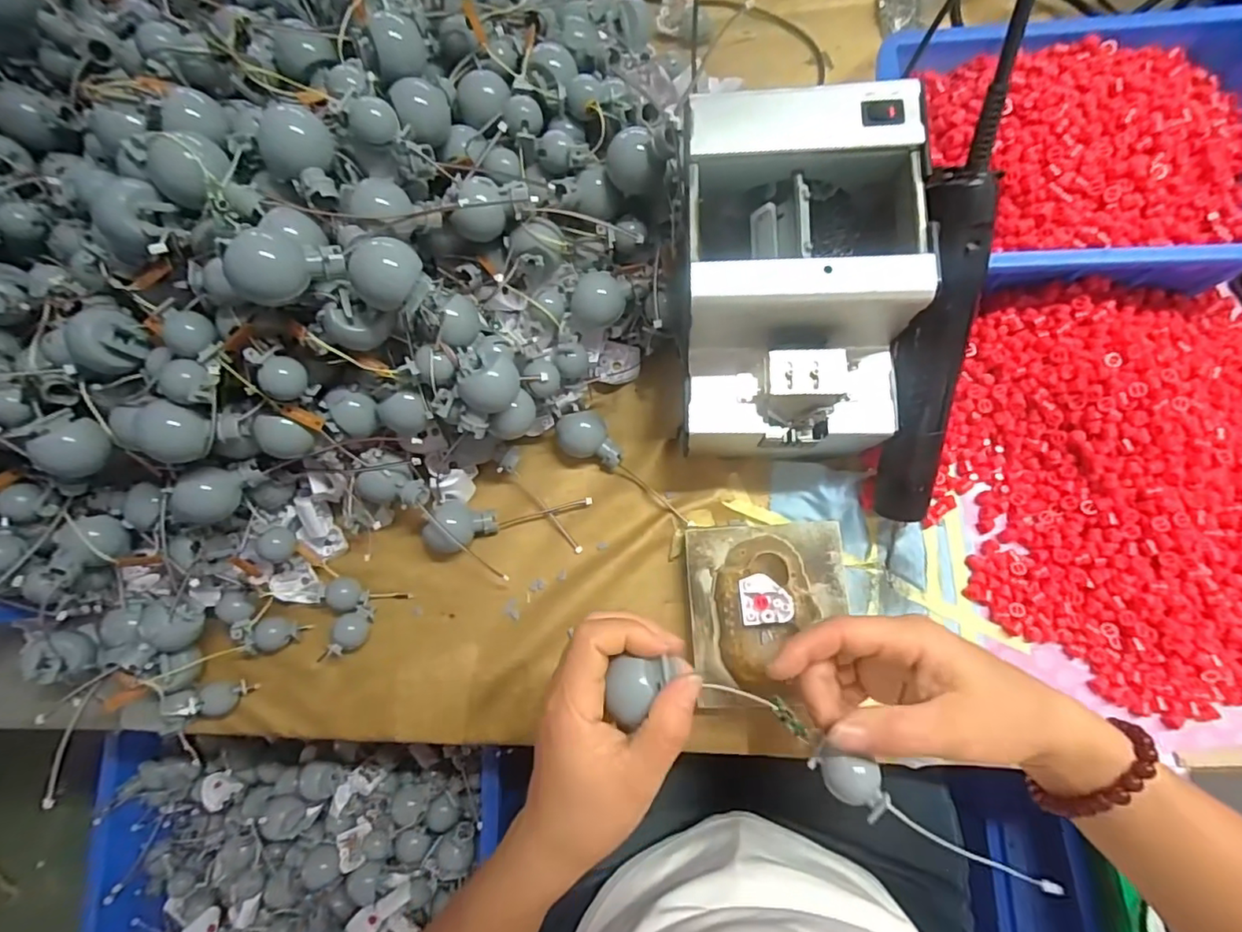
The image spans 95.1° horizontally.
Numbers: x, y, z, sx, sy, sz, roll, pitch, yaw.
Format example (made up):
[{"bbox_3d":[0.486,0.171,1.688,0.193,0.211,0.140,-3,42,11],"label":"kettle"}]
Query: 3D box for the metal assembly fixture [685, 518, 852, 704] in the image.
[{"bbox_3d":[0.096,0.094,0.374,0.099,0.032,0.108,-4,79,5],"label":"metal assembly fixture"}]

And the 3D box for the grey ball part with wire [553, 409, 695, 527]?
[{"bbox_3d":[0.007,0.000,0.402,0.116,0.025,0.032,33,84,11],"label":"grey ball part with wire"}]

